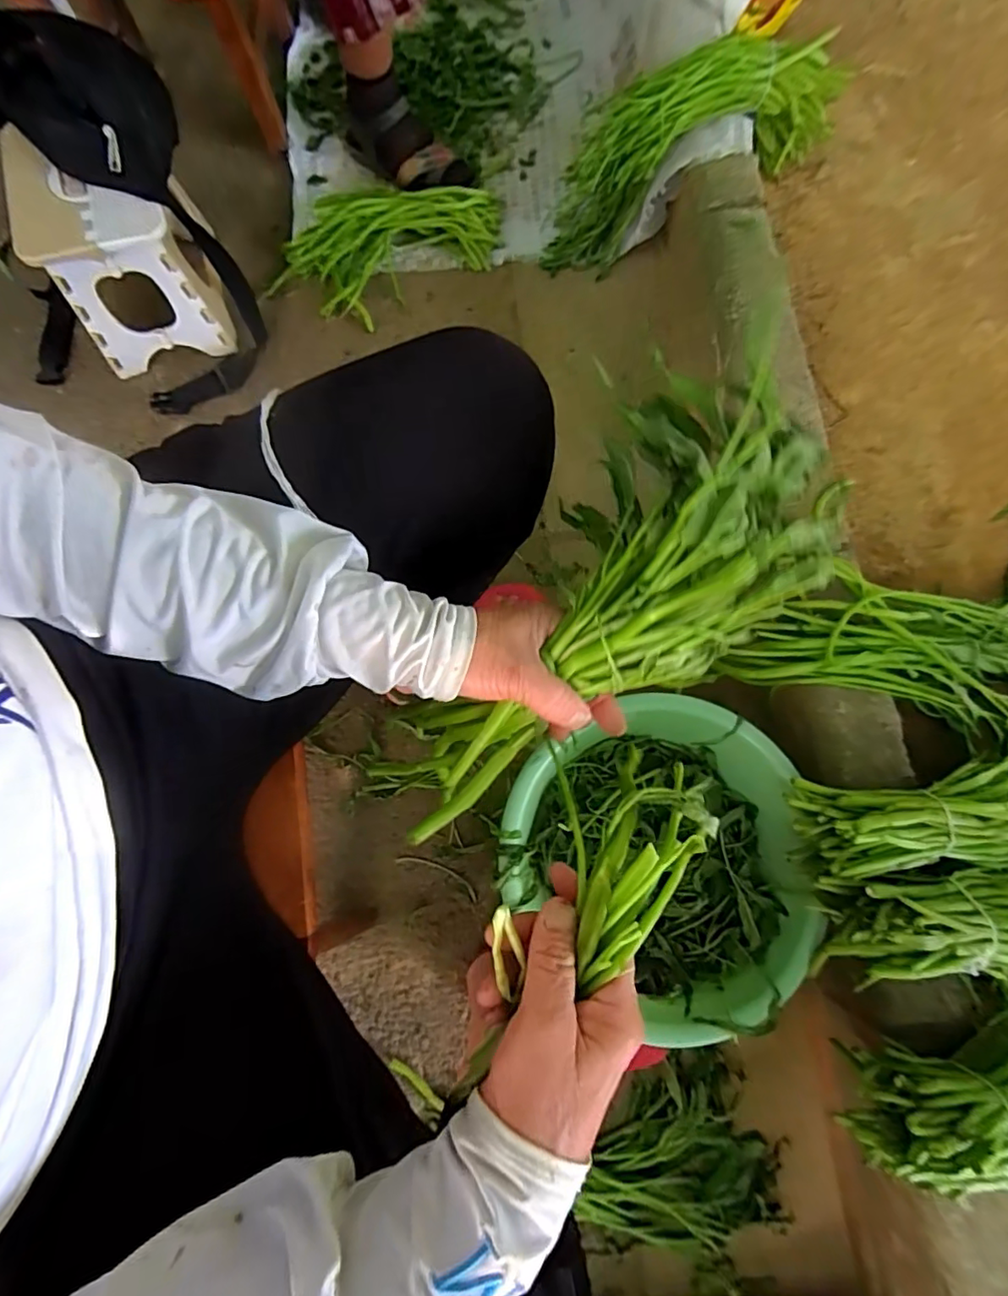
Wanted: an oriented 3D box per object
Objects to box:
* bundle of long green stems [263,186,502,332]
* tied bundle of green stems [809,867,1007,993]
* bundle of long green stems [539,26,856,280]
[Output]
[{"bbox_3d":[-0.191,-0.621,0.865,0.373,0.051,0.206,-4,78,1],"label":"bundle of long green stems"},{"bbox_3d":[0.444,0.271,0.520,0.258,0.088,0.110,-1,77,-1],"label":"tied bundle of green stems"},{"bbox_3d":[0.248,-0.726,0.790,0.439,0.166,0.134,-17,78,16],"label":"bundle of long green stems"}]

